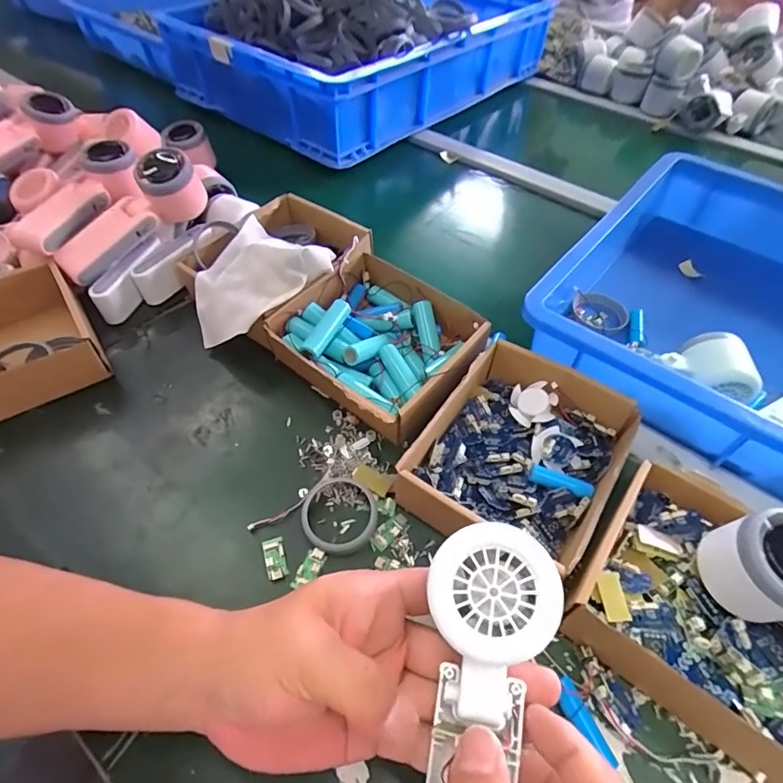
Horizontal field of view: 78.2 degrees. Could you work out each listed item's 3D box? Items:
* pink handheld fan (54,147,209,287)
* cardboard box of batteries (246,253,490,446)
[{"bbox_3d":[-0.267,-0.176,0.502,0.168,0.072,0.054,-42,61,-6],"label":"pink handheld fan"},{"bbox_3d":[-0.013,-0.045,0.461,0.180,0.054,0.157,34,58,24],"label":"cardboard box of batteries"}]

